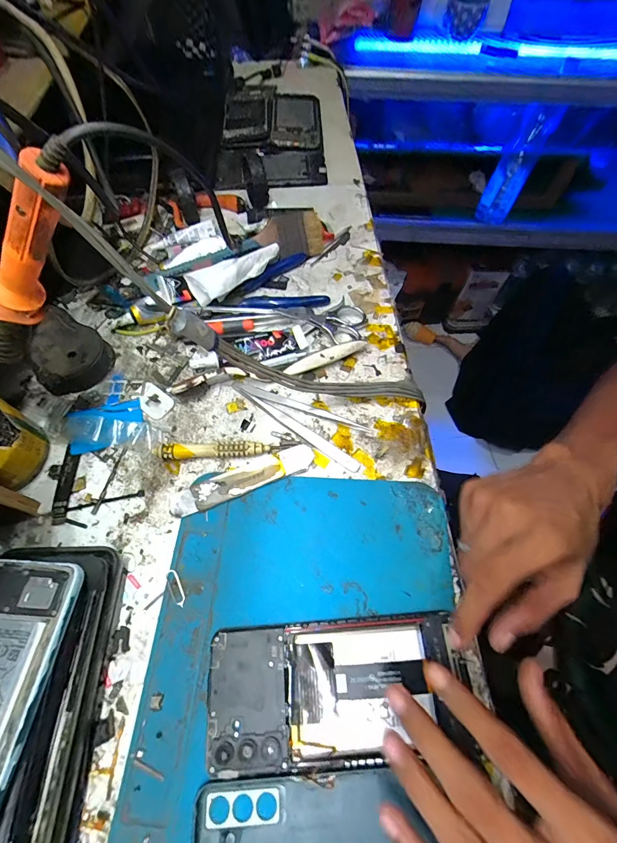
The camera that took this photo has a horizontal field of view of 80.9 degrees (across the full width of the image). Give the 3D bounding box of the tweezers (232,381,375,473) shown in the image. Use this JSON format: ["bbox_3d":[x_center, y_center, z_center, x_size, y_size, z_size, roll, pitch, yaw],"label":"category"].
[{"bbox_3d":[-0.006,-0.007,0.316,0.131,0.006,0.040,31,67,16],"label":"tweezers"}]

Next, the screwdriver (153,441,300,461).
[{"bbox_3d":[-0.067,0.024,0.297,0.113,0.013,0.012,-1,62,0],"label":"screwdriver"}]

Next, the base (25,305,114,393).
[{"bbox_3d":[-0.223,-0.069,0.335,0.061,0.027,0.086,-34,67,-16],"label":"base"}]

